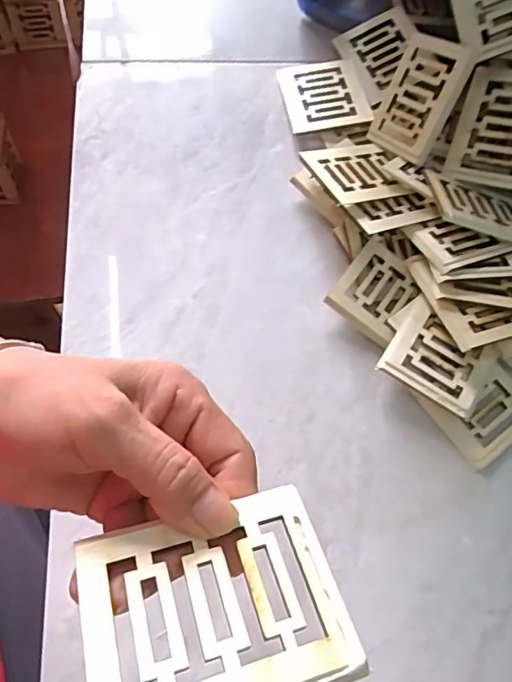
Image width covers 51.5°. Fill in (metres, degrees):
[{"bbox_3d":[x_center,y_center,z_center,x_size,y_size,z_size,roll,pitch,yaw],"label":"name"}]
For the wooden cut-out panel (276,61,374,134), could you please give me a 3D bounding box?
[{"bbox_3d":[0.057,-0.211,0.455,0.066,0.005,0.076,-11,65,0],"label":"wooden cut-out panel"}]

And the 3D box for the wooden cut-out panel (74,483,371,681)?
[{"bbox_3d":[-0.013,0.085,0.170,0.081,0.004,0.065,-10,47,-17],"label":"wooden cut-out panel"}]

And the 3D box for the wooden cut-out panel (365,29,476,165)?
[{"bbox_3d":[0.123,-0.184,0.403,0.010,0.081,0.061,-6,39,-38],"label":"wooden cut-out panel"}]

